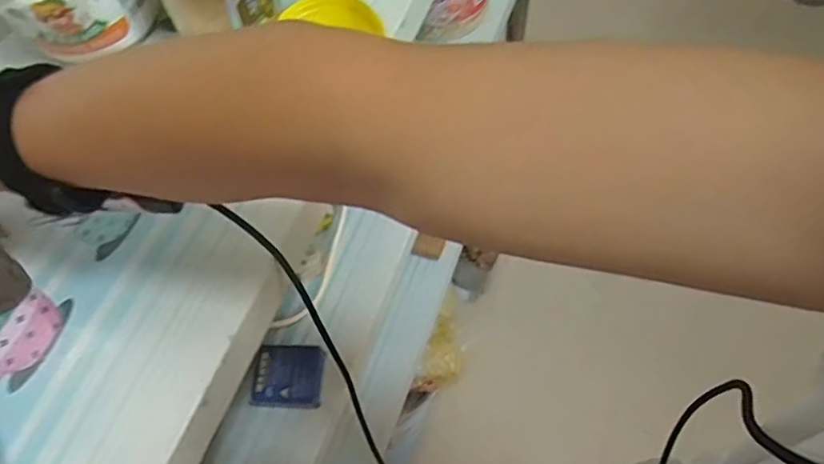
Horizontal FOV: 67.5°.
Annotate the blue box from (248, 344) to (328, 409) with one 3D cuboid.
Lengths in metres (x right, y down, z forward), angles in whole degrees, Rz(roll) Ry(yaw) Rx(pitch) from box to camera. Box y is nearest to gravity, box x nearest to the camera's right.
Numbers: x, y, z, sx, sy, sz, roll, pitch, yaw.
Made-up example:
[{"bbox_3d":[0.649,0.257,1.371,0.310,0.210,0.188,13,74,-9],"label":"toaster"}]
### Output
[{"bbox_3d":[-0.128,0.149,0.637,0.072,0.016,0.060,3,60,6],"label":"blue box"}]

